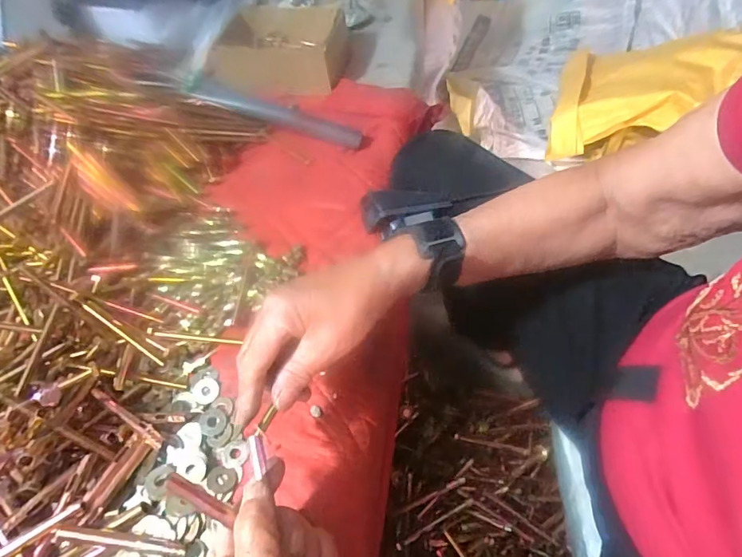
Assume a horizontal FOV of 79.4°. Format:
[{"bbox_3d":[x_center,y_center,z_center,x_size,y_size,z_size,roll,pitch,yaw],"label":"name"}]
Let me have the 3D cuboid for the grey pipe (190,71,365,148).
[{"bbox_3d":[-0.124,-0.214,0.575,0.228,0.026,0.027,18,55,-1],"label":"grey pipe"}]

